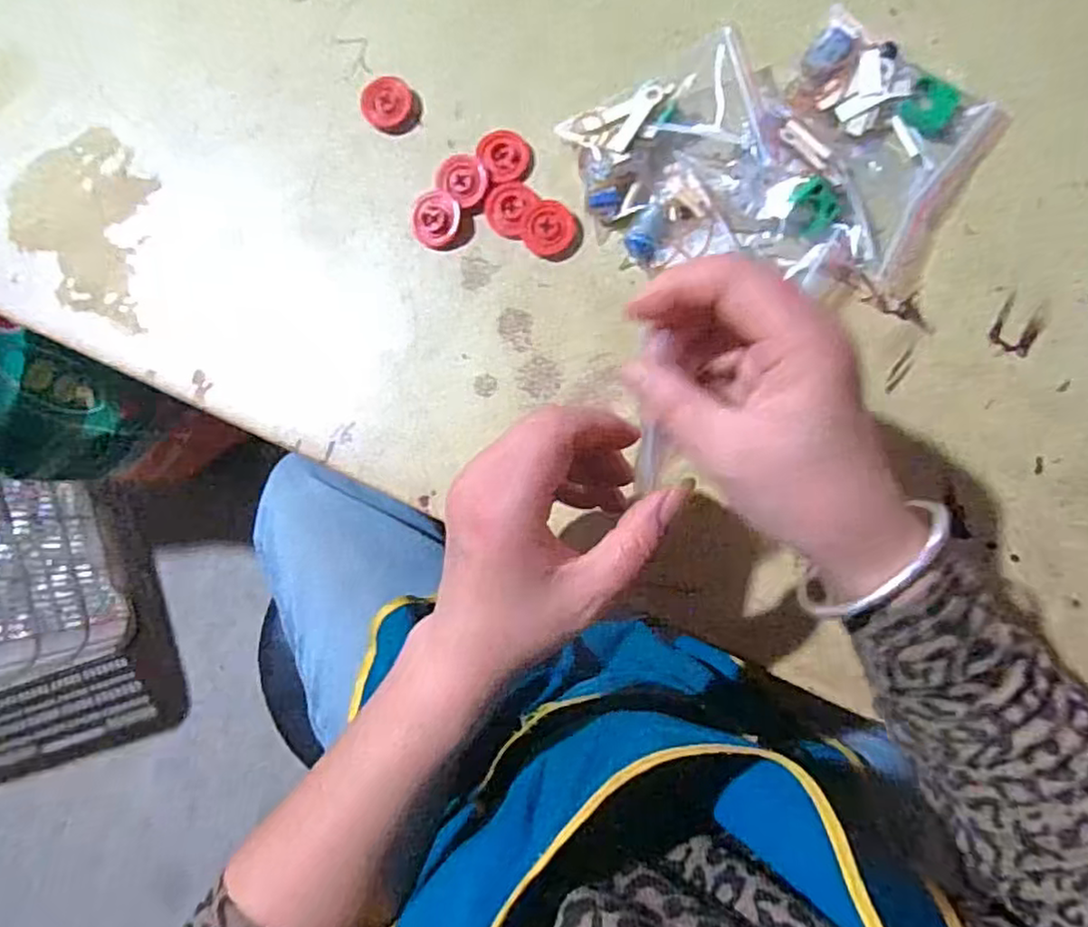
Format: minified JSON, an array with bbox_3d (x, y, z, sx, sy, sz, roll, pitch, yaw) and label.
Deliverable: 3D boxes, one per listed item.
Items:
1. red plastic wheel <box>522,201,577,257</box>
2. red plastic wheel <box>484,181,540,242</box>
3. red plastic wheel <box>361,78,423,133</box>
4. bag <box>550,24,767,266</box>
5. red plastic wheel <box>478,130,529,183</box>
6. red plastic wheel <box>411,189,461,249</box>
[{"bbox_3d":[0.003,-0.143,0.411,0.031,0.005,0.032,-1,86,8],"label":"red plastic wheel"},{"bbox_3d":[-0.022,-0.157,0.416,0.030,0.004,0.032,-1,86,8],"label":"red plastic wheel"},{"bbox_3d":[-0.098,-0.226,0.429,0.037,0.012,0.029,10,88,8],"label":"red plastic wheel"},{"bbox_3d":[0.075,-0.173,0.396,0.103,0.028,0.113,-15,84,6],"label":"bag"},{"bbox_3d":[-0.024,-0.189,0.418,0.029,0.008,0.032,-27,83,5],"label":"red plastic wheel"},{"bbox_3d":[-0.066,-0.152,0.422,0.031,0.011,0.032,-1,86,8],"label":"red plastic wheel"}]

